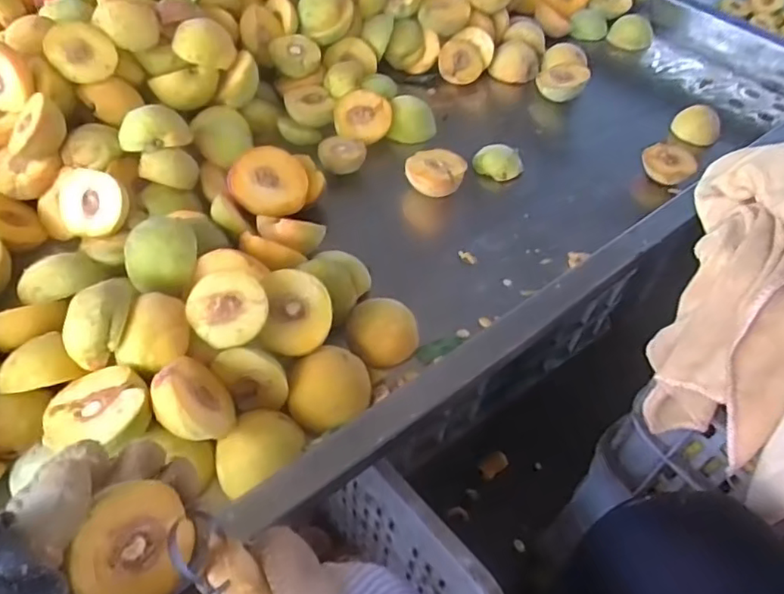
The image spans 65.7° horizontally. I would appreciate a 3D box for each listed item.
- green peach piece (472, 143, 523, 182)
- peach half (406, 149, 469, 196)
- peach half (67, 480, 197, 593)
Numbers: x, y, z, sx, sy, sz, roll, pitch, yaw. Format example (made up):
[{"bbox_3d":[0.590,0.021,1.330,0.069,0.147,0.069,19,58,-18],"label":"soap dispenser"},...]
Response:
[{"bbox_3d":[0.116,-0.148,0.662,0.053,0.022,0.035,14,50,7],"label":"green peach piece"},{"bbox_3d":[0.046,-0.129,0.637,0.058,0.026,0.055,32,54,21],"label":"peach half"},{"bbox_3d":[-0.120,0.113,0.274,0.027,0.048,0.046,-18,37,40],"label":"peach half"}]

